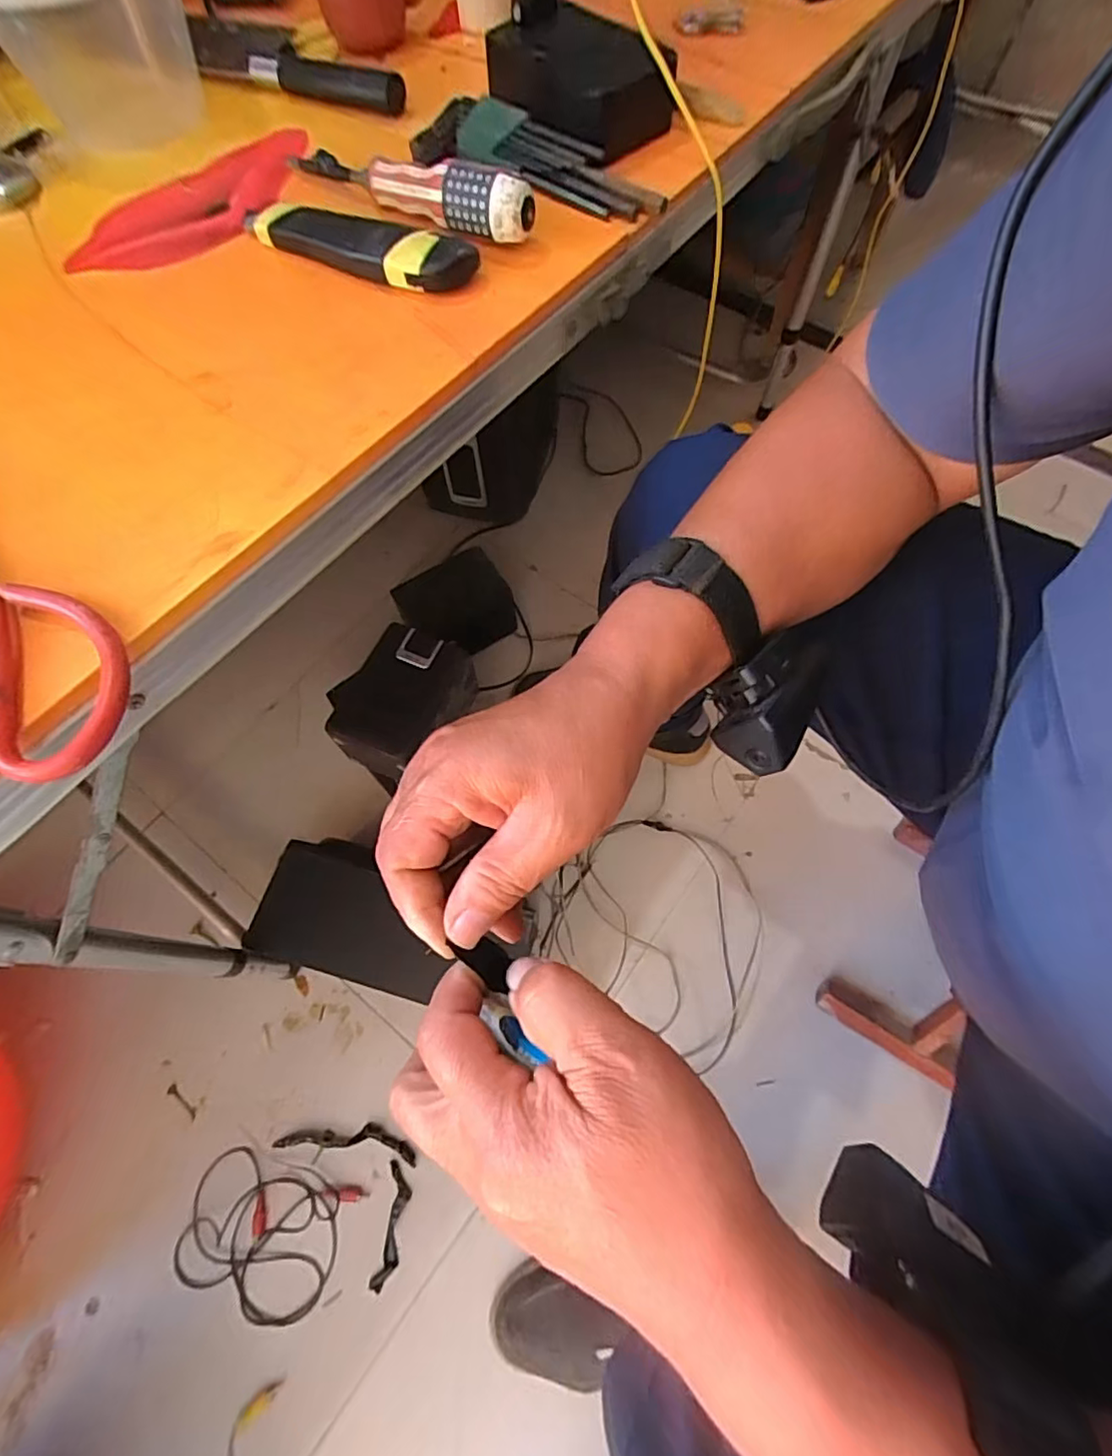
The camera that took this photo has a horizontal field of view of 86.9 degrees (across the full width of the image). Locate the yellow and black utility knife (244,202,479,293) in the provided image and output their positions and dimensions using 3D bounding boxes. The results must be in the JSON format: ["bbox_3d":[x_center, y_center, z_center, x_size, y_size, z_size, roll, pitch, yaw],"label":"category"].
[{"bbox_3d":[-0.121,-0.291,0.352,0.148,0.024,0.030,23,70,9],"label":"yellow and black utility knife"}]

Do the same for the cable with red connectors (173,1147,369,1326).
[{"bbox_3d":[-0.297,0.514,0.591,0.165,0.014,0.122,14,68,6],"label":"cable with red connectors"}]

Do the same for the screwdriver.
[{"bbox_3d":[-0.092,-0.339,0.367,0.178,0.031,0.032,29,71,17],"label":"screwdriver"}]

